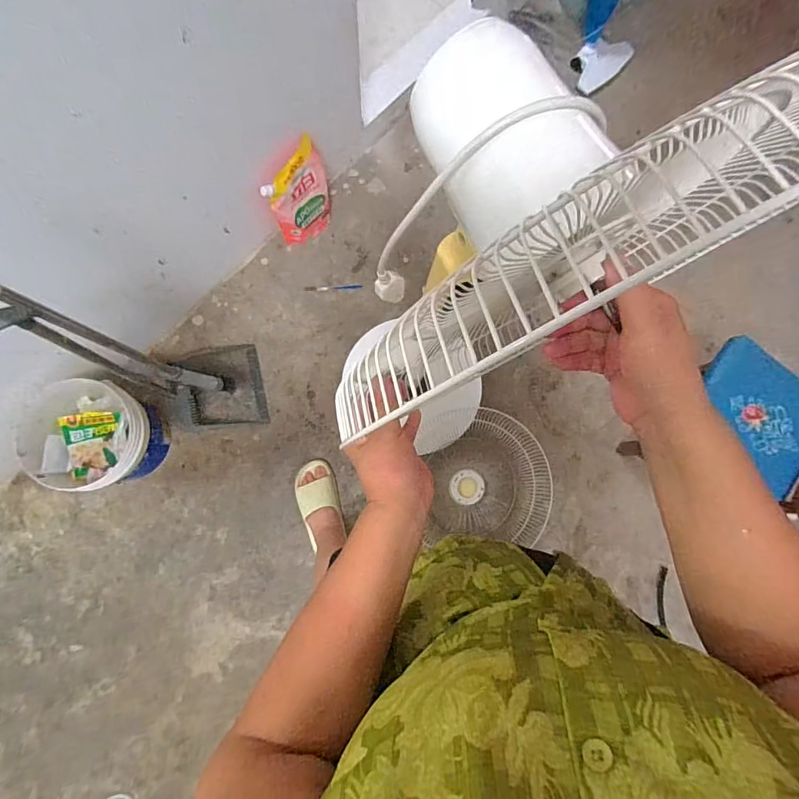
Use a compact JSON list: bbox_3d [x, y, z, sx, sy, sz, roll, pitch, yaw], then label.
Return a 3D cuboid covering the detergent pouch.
[{"bbox_3d":[-0.263,-0.551,1.241,0.101,0.261,0.194,29,81,2],"label":"detergent pouch"}]

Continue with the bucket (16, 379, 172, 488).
[{"bbox_3d":[-0.733,0.090,1.107,0.250,0.213,0.246,0,80,-2],"label":"bucket"}]

